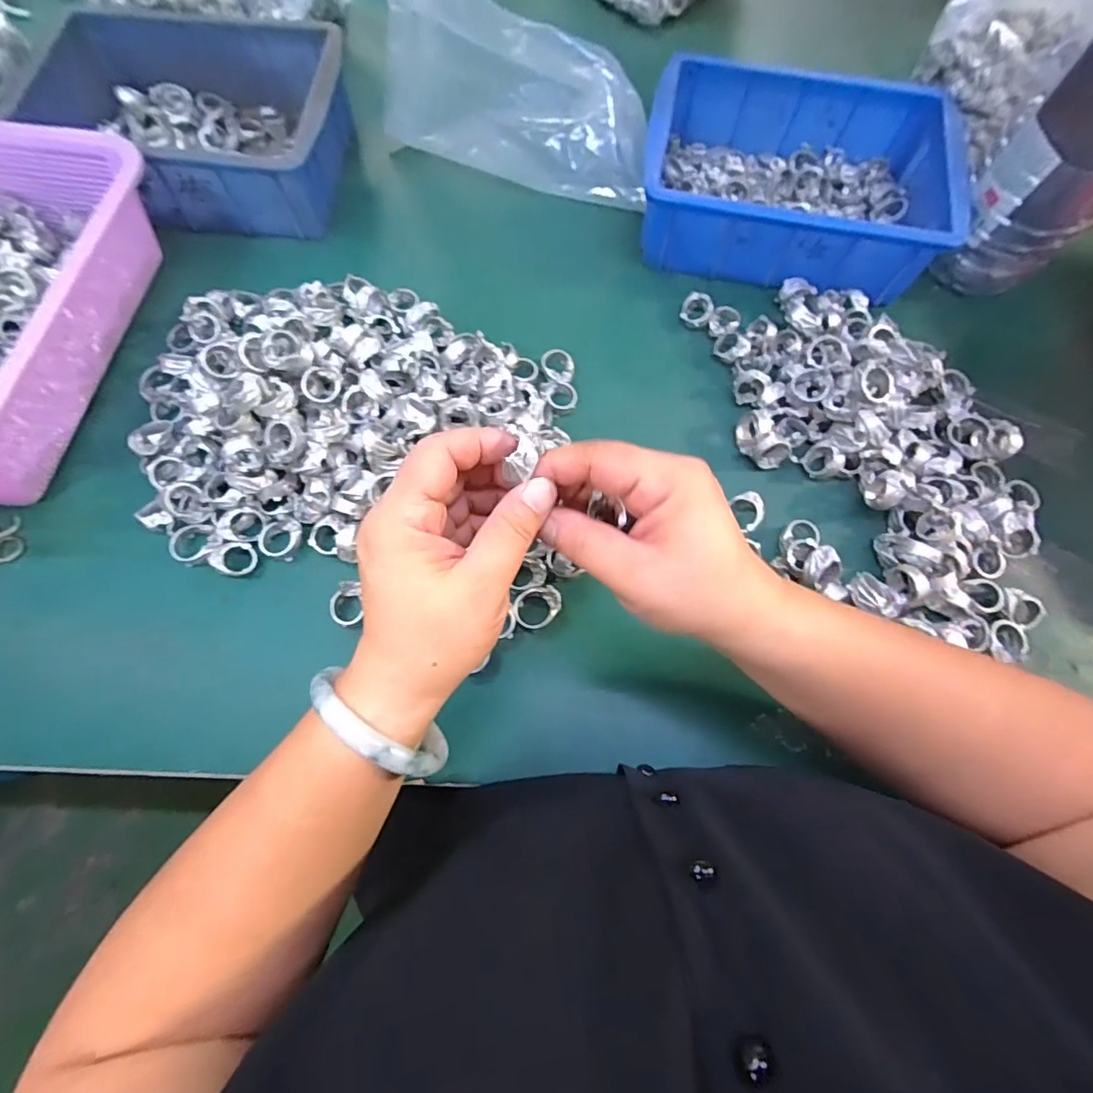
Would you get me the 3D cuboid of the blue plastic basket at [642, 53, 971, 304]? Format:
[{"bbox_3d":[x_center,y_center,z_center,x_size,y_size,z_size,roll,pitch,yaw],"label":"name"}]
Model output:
[{"bbox_3d":[0.210,-0.316,0.448,0.247,0.076,0.175,13,71,2],"label":"blue plastic basket"}]

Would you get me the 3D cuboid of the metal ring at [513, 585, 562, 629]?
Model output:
[{"bbox_3d":[-0.006,0.041,0.343,0.031,0.008,0.027,-9,72,-6],"label":"metal ring"}]

